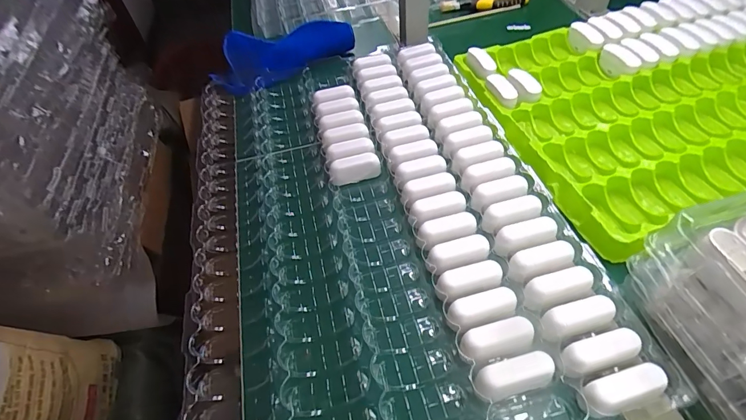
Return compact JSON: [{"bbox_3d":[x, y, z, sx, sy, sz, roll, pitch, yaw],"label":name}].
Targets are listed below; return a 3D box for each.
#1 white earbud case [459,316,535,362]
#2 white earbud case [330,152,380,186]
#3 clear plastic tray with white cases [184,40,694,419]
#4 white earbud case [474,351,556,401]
[{"bbox_3d":[0.107,0.116,0.336,0.064,0.024,0.028,-14,50,-6],"label":"white earbud case"},{"bbox_3d":[-0.022,-0.052,0.486,0.062,0.021,0.026,-15,50,-6],"label":"white earbud case"},{"bbox_3d":[-0.016,-0.012,0.457,0.375,0.033,0.572,-15,51,-6],"label":"clear plastic tray with white cases"},{"bbox_3d":[0.114,0.137,0.315,0.064,0.026,0.023,-14,50,-6],"label":"white earbud case"}]

